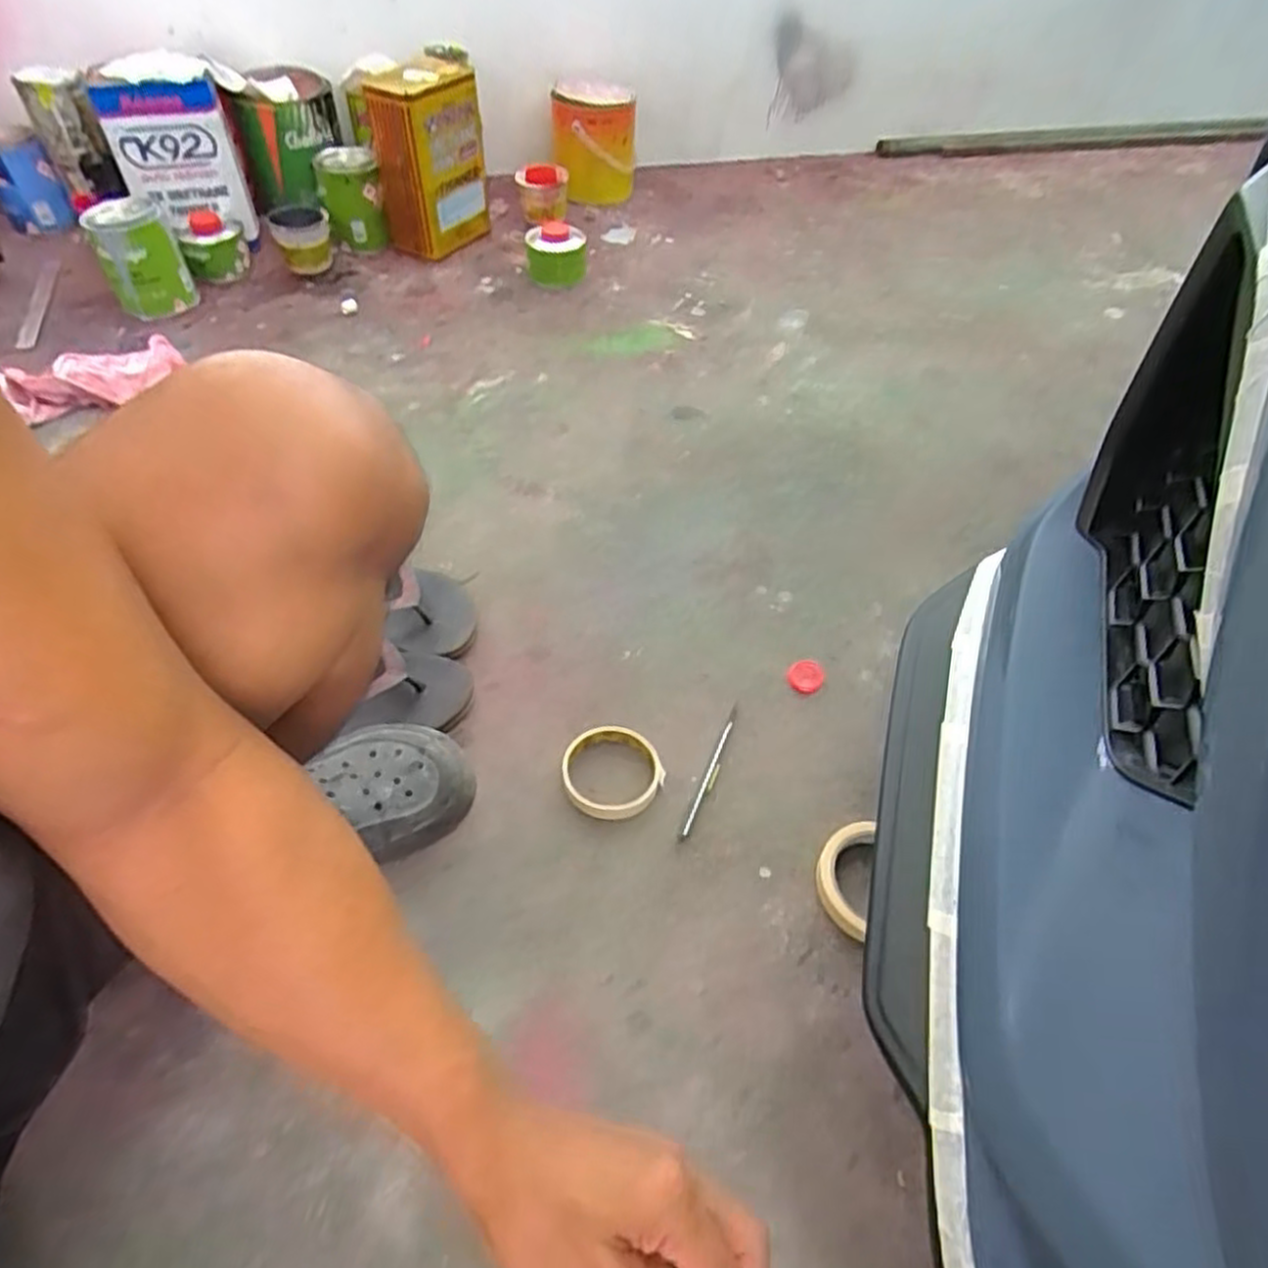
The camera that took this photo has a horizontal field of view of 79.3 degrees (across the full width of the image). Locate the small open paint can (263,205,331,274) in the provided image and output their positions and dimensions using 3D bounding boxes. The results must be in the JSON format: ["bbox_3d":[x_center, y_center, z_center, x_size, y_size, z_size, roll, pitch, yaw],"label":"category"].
[{"bbox_3d":[-0.542,-0.641,1.251,0.094,0.071,0.093,-15,53,-15],"label":"small open paint can"}]

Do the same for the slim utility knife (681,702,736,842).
[{"bbox_3d":[0.070,0.122,0.686,0.011,0.007,0.149,19,52,13],"label":"slim utility knife"}]

